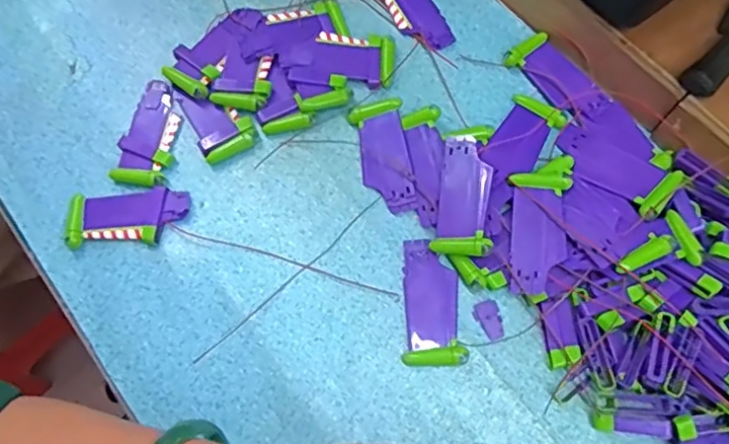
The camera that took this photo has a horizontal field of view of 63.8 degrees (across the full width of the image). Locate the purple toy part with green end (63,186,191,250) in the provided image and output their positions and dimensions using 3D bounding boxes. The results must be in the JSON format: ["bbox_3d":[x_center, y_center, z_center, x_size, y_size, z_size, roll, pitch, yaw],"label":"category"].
[{"bbox_3d":[-0.177,-0.003,0.437,0.088,0.010,0.041,-2,72,2],"label":"purple toy part with green end"}]

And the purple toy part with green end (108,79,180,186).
[{"bbox_3d":[-0.167,-0.071,0.462,0.043,0.008,0.088,14,73,7],"label":"purple toy part with green end"}]

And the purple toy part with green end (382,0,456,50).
[{"bbox_3d":[0.044,-0.182,0.491,0.047,0.011,0.088,-32,73,-8],"label":"purple toy part with green end"}]

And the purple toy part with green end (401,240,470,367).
[{"bbox_3d":[0.047,0.055,0.410,0.039,0.008,0.088,-2,72,2],"label":"purple toy part with green end"}]

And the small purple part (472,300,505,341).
[{"bbox_3d":[0.087,0.068,0.406,0.018,0.004,0.027,-18,72,-4],"label":"small purple part"}]

